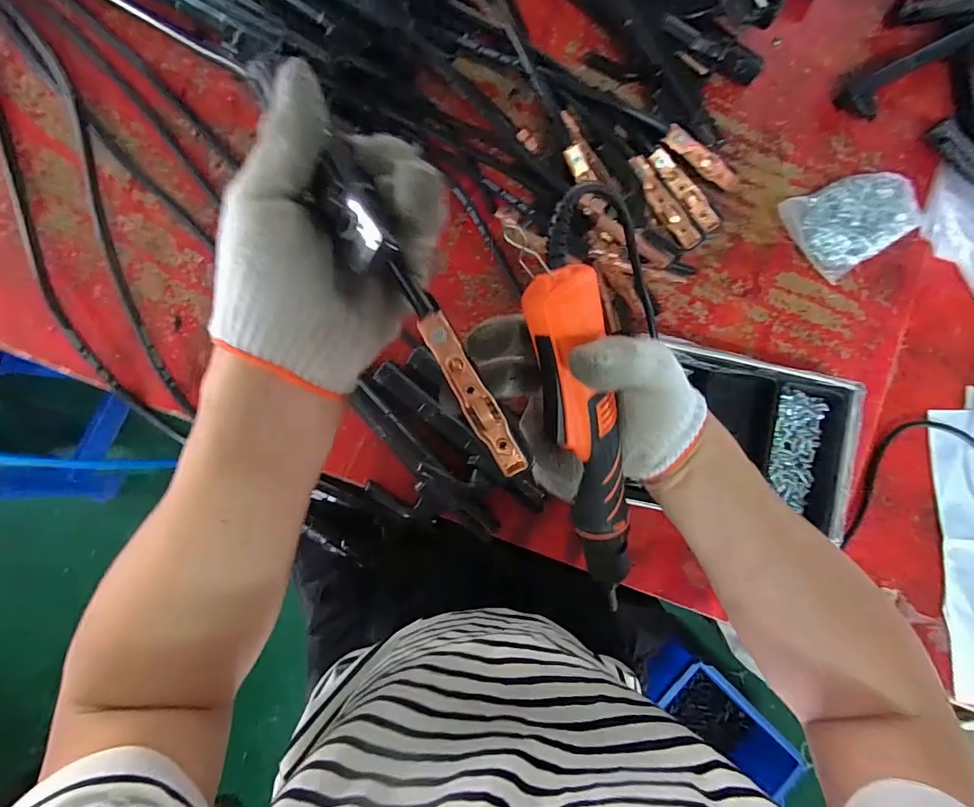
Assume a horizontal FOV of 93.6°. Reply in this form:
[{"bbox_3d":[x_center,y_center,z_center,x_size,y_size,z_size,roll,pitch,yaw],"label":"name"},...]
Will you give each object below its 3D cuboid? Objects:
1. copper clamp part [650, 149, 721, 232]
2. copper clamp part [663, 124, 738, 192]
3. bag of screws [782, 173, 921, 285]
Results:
[{"bbox_3d":[0.190,-0.202,0.436,0.096,0.013,0.015,39,85,-20],"label":"copper clamp part"},{"bbox_3d":[0.210,-0.233,0.441,0.105,0.009,0.020,17,87,-29],"label":"copper clamp part"},{"bbox_3d":[0.374,-0.193,0.469,0.117,0.032,0.094,-35,92,-5],"label":"bag of screws"}]

